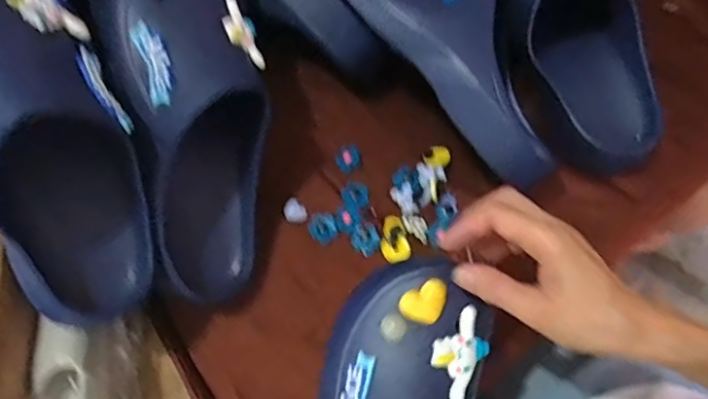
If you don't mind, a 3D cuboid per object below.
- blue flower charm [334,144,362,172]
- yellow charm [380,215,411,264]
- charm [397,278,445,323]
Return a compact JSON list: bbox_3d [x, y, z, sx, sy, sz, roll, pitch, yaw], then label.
[{"bbox_3d":[-0.005,-0.040,0.526,0.024,0.010,0.022,-1,70,3],"label":"blue flower charm"},{"bbox_3d":[0.036,0.036,0.489,0.025,0.009,0.043,-14,70,-2],"label":"yellow charm"},{"bbox_3d":[0.050,0.073,0.385,0.033,0.009,0.025,-27,71,-7],"label":"charm"}]

